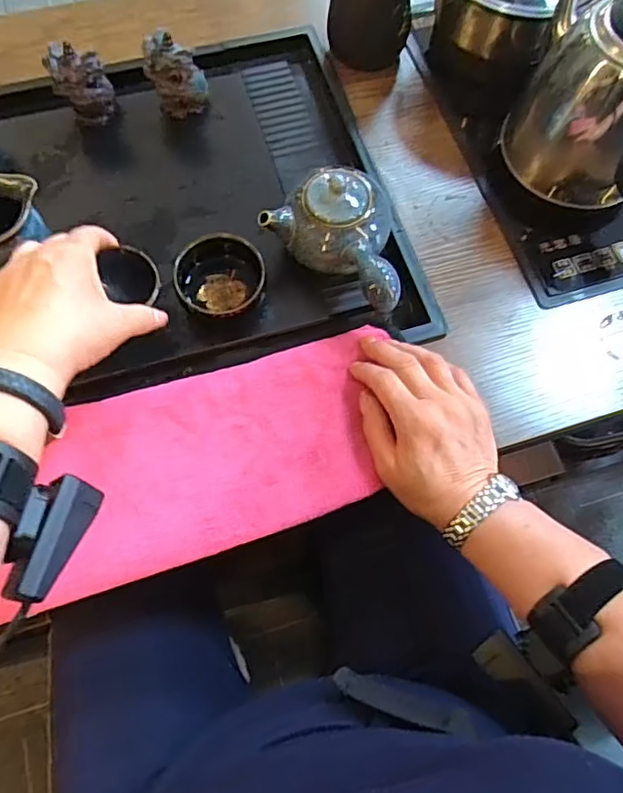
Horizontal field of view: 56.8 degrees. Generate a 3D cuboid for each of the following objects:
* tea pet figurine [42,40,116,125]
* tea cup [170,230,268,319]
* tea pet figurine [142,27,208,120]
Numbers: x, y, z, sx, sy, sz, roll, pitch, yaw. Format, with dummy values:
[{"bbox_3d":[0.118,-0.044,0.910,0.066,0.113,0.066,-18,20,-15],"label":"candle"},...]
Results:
[{"bbox_3d":[-0.214,-0.288,0.537,0.049,0.064,0.034,-9,69,-6],"label":"tea pet figurine"},{"bbox_3d":[-0.076,-0.095,0.475,0.071,0.045,0.059,11,69,2],"label":"tea cup"},{"bbox_3d":[-0.127,-0.301,0.543,0.051,0.066,0.034,-5,69,-4],"label":"tea pet figurine"}]

